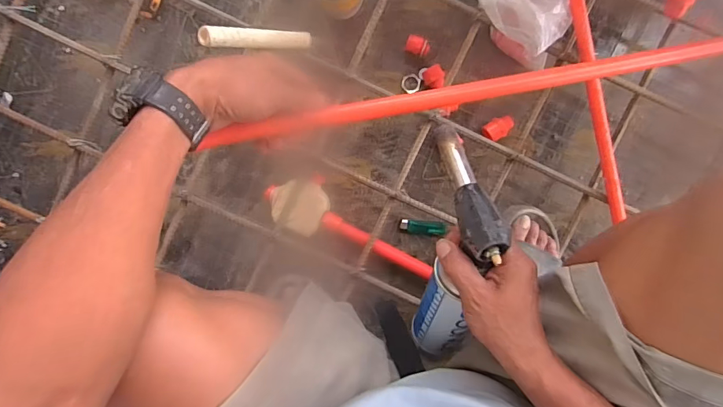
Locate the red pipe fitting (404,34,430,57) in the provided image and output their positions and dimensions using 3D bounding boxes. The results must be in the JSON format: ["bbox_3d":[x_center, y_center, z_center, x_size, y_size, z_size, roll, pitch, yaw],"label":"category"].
[{"bbox_3d":[0.097,-0.272,0.744,0.042,0.032,0.026,25,95,-2],"label":"red pipe fitting"}]

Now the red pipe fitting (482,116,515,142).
[{"bbox_3d":[0.238,-0.131,0.743,0.052,0.024,0.033,-37,94,3],"label":"red pipe fitting"}]

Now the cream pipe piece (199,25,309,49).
[{"bbox_3d":[-0.139,-0.234,0.607,0.019,0.186,0.026,-10,97,44],"label":"cream pipe piece"}]

